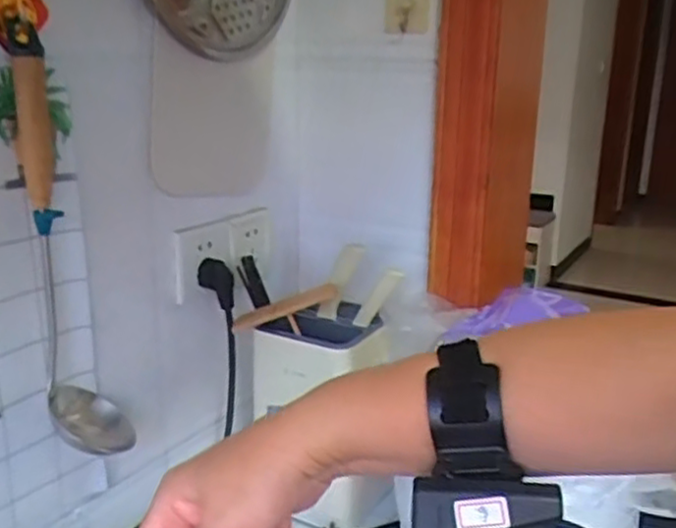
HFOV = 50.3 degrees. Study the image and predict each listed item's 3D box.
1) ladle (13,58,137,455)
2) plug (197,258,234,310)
[{"bbox_3d":[-0.233,0.003,0.637,0.071,0.346,0.079,-6,19,-22],"label":"ladle"},{"bbox_3d":[-0.141,0.023,0.831,0.040,0.055,0.016,-3,18,-13],"label":"plug"}]

